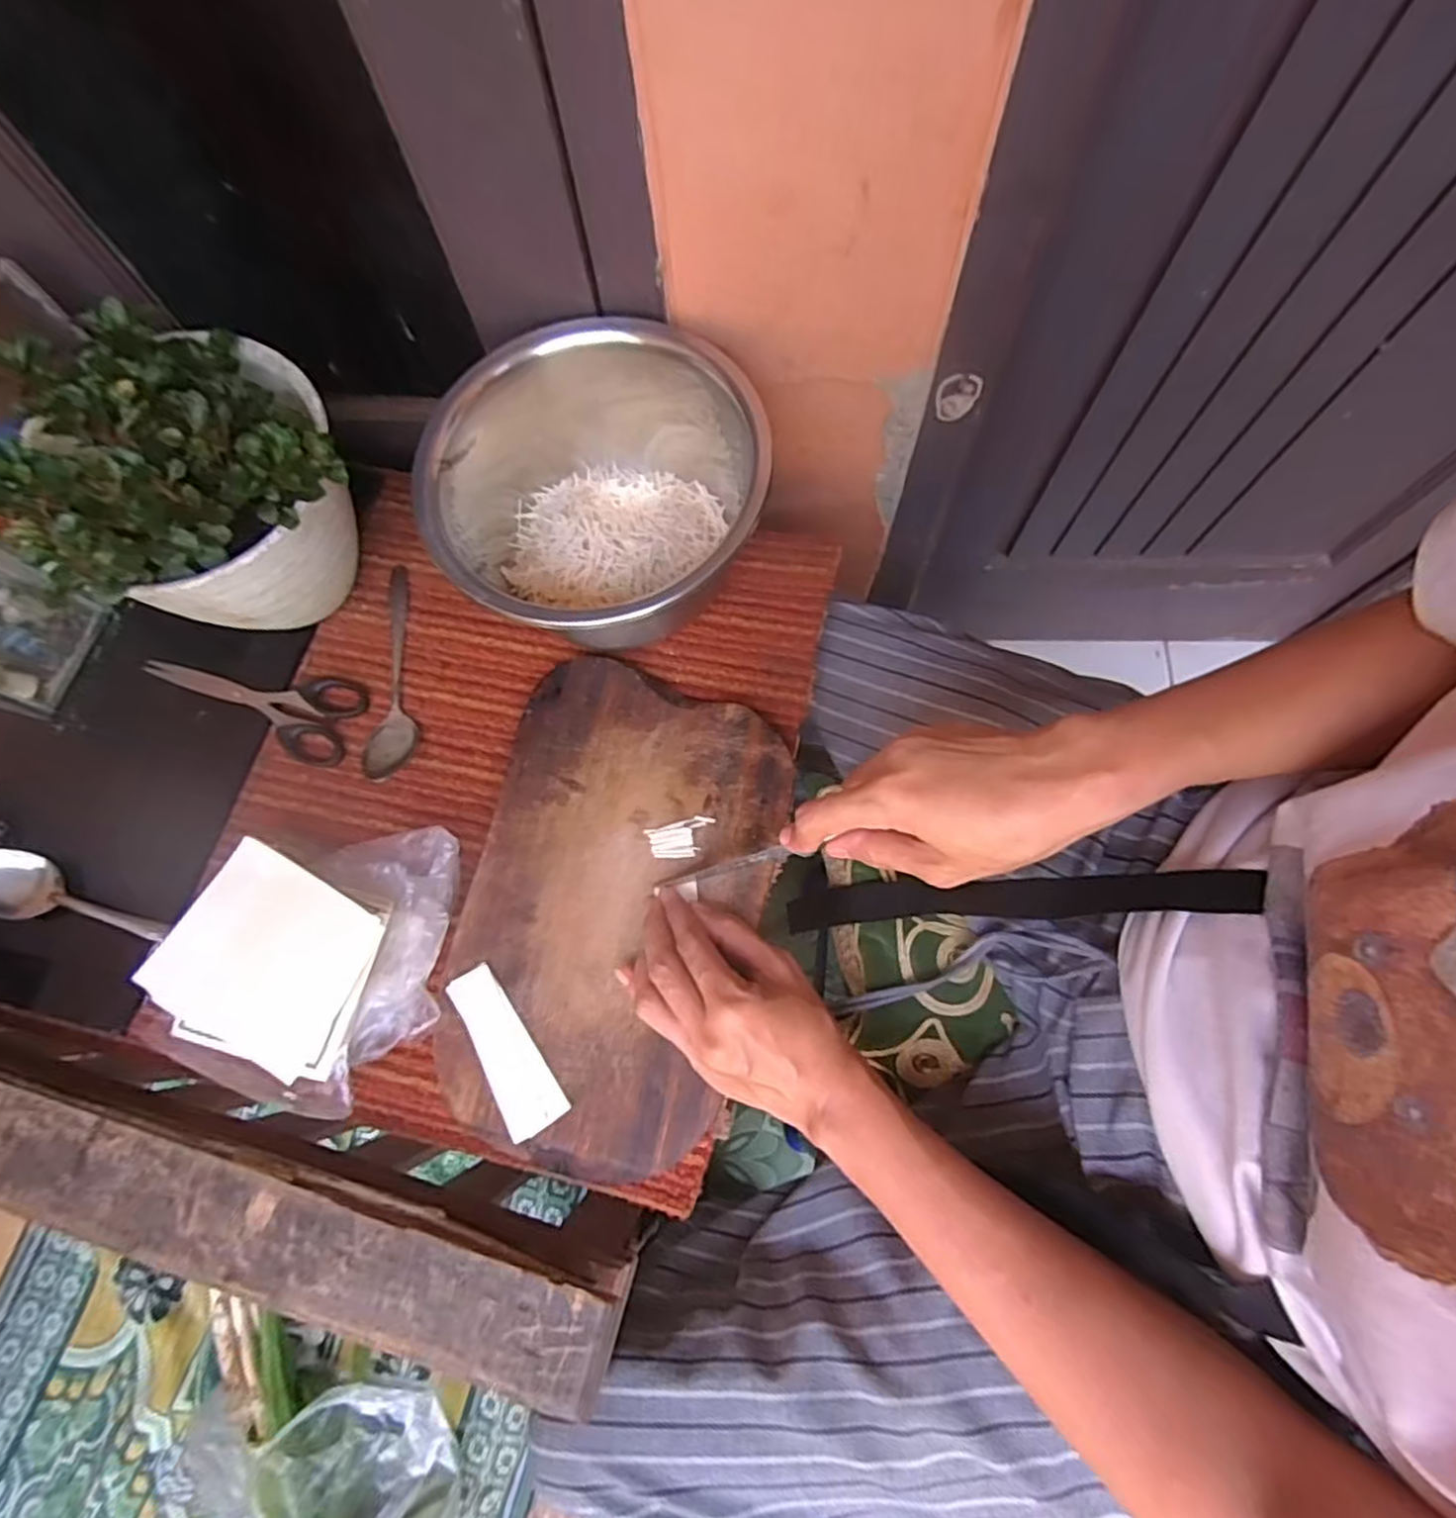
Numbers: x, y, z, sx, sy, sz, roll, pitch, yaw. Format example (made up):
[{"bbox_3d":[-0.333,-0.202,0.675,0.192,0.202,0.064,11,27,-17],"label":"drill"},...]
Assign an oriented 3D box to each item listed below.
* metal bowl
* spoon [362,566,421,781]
[{"bbox_3d":[-0.085,-0.173,0.497,0.213,0.129,0.240,-21,72,-4],"label":"metal bowl"},{"bbox_3d":[-0.234,-0.065,0.515,0.032,0.009,0.166,-3,71,2],"label":"spoon"}]

